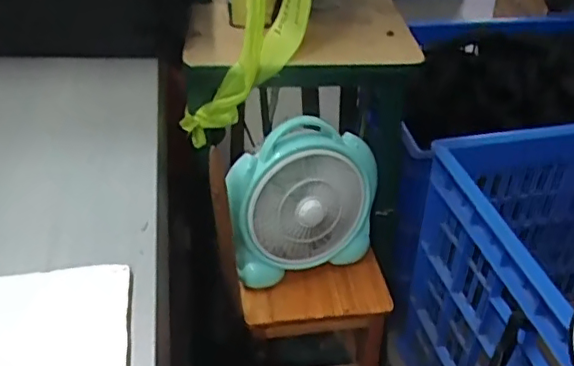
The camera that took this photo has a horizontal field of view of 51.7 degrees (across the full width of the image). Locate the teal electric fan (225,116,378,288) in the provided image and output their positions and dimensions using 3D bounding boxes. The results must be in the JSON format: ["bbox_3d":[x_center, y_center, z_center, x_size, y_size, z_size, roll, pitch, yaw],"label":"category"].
[{"bbox_3d":[0.029,0.037,0.878,0.223,0.233,0.076,-8,38,-13],"label":"teal electric fan"}]

